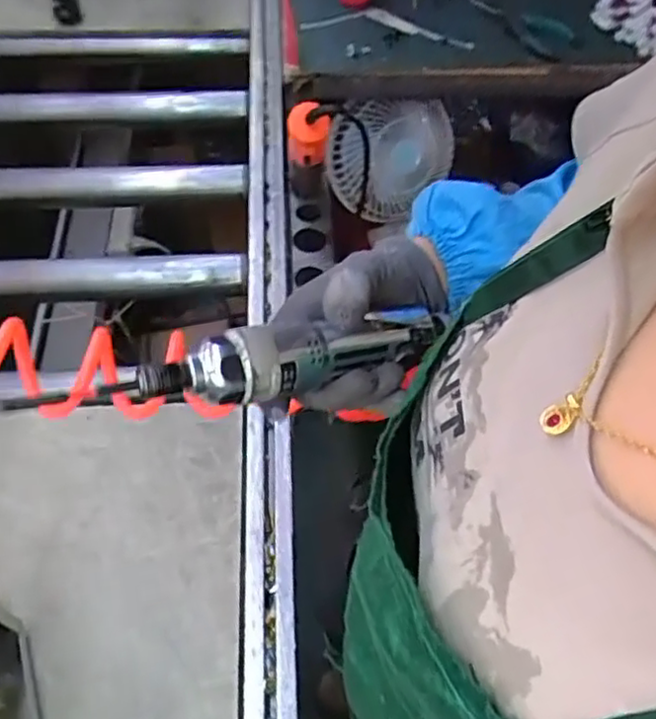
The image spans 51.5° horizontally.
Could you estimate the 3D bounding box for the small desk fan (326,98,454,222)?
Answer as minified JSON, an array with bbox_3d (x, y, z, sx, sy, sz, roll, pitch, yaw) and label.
[{"bbox_3d":[0.106,-0.309,1.047,0.207,0.187,0.061,-15,58,-11],"label":"small desk fan"}]

